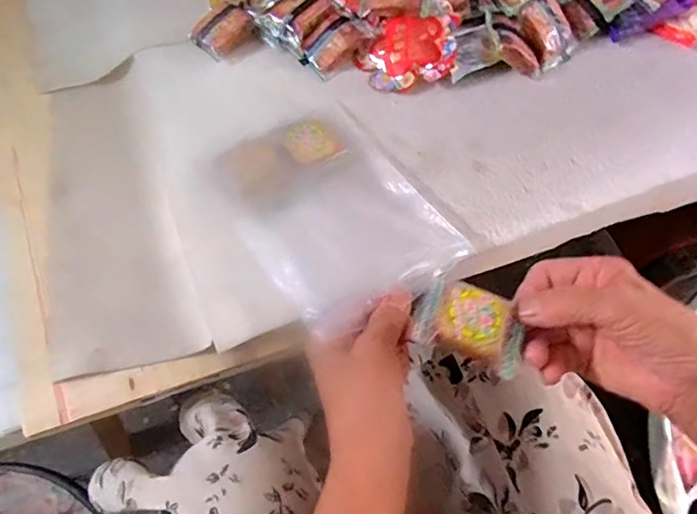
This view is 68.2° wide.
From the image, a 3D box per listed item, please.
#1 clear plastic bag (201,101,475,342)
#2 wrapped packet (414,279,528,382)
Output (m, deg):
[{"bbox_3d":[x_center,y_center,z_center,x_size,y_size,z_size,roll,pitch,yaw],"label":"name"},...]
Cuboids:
[{"bbox_3d":[-0.011,-0.041,0.381,0.136,0.037,0.187,-29,67,-19],"label":"clear plastic bag"},{"bbox_3d":[0.074,0.040,0.303,0.062,0.013,0.042,18,61,6],"label":"wrapped packet"}]

